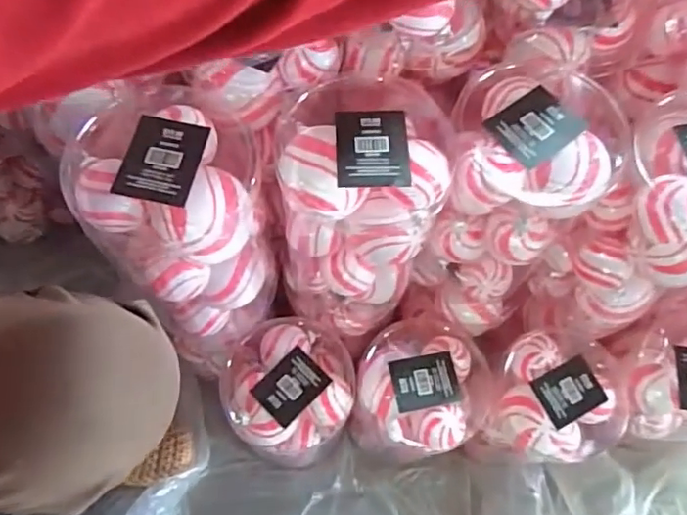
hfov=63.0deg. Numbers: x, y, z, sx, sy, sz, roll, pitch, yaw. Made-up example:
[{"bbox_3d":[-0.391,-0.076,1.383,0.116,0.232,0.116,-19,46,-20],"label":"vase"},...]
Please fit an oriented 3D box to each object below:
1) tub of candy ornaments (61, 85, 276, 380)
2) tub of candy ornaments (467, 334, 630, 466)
[{"bbox_3d":[-0.125,-0.021,0.474,0.115,0.228,0.136,-16,67,-11],"label":"tub of candy ornaments"},{"bbox_3d":[0.213,0.153,0.561,0.124,0.089,0.124,19,65,5],"label":"tub of candy ornaments"}]

